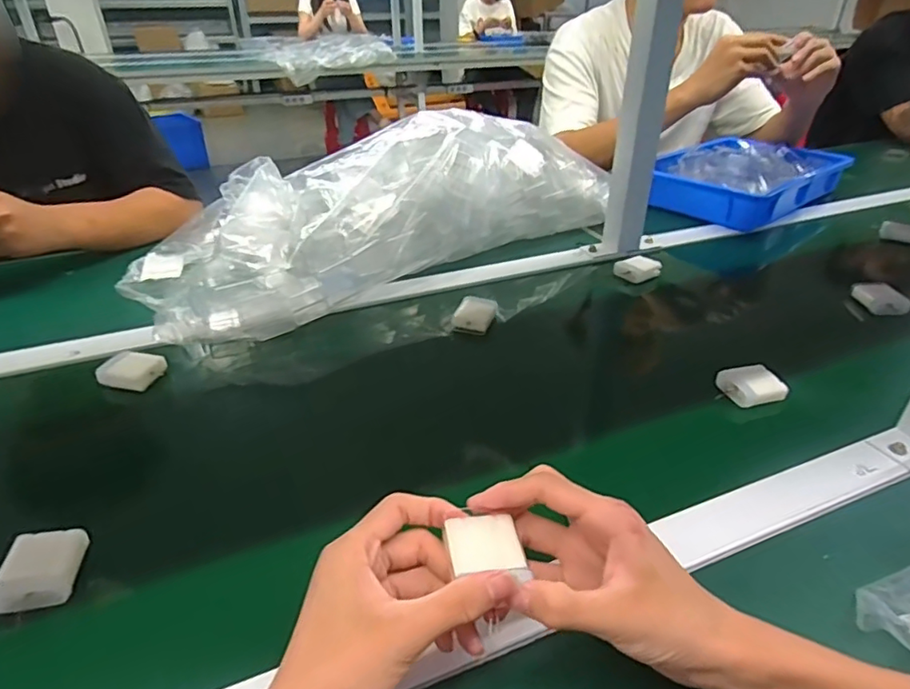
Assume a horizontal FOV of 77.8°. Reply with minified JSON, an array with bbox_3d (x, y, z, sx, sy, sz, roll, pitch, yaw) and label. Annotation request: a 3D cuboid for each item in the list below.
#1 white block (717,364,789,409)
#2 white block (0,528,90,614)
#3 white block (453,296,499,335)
[{"bbox_3d":[0.284,0.039,0.537,0.046,0.021,0.046,-7,34,-12],"label":"white block"},{"bbox_3d":[-0.268,0.145,0.366,0.041,0.020,0.047,-5,33,-8],"label":"white block"},{"bbox_3d":[0.024,-0.034,0.649,0.042,0.025,0.047,11,34,15],"label":"white block"}]

